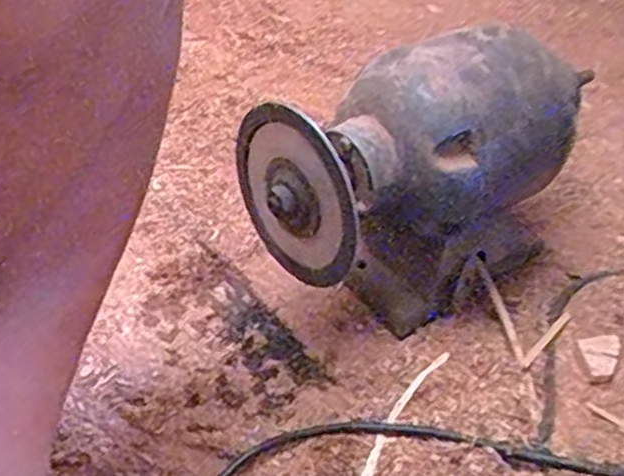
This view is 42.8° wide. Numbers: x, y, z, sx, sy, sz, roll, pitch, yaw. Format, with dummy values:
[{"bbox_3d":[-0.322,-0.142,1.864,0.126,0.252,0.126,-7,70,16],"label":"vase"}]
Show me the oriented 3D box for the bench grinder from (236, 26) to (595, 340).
[{"bbox_3d":[0.078,-0.037,0.583,0.244,0.182,0.115,-22,50,-27],"label":"bench grinder"}]

